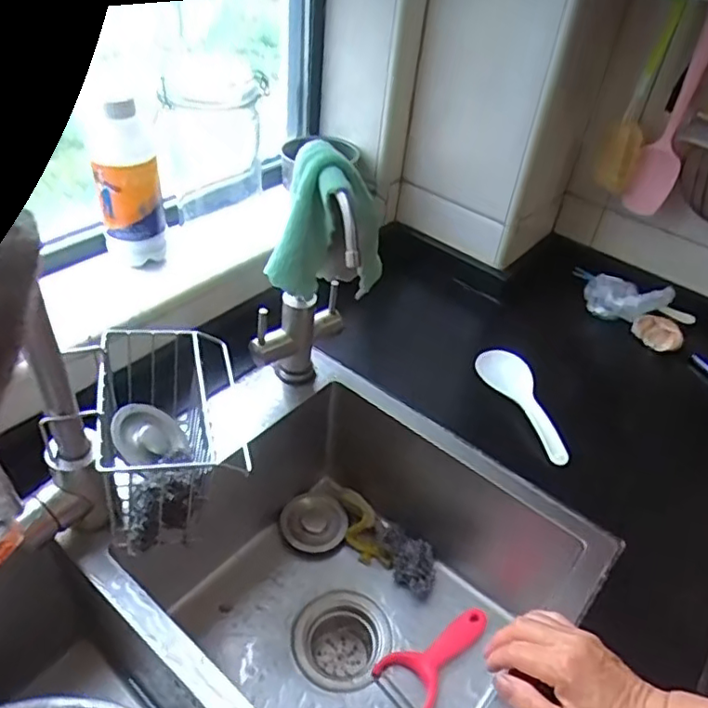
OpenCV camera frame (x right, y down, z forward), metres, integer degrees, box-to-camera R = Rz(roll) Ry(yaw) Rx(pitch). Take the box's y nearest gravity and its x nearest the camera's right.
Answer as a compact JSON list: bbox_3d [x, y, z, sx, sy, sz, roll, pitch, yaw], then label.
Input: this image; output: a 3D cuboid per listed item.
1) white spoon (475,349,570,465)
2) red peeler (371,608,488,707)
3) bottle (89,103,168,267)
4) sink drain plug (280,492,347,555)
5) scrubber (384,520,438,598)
[{"bbox_3d":[0.201,0.051,0.697,0.056,0.022,0.166,-12,44,-21],"label":"white spoon"},{"bbox_3d":[0.089,0.320,0.659,0.140,0.014,0.068,-30,52,-35],"label":"red peeler"},{"bbox_3d":[-0.245,-0.185,0.665,0.063,0.169,0.063,-10,43,-19],"label":"bottle"},{"bbox_3d":[-0.050,0.213,0.765,0.079,0.025,0.074,4,41,-3],"label":"sink drain plug"},{"bbox_3d":[0.068,0.247,0.730,0.049,0.037,0.086,-5,42,-14],"label":"scrubber"}]

